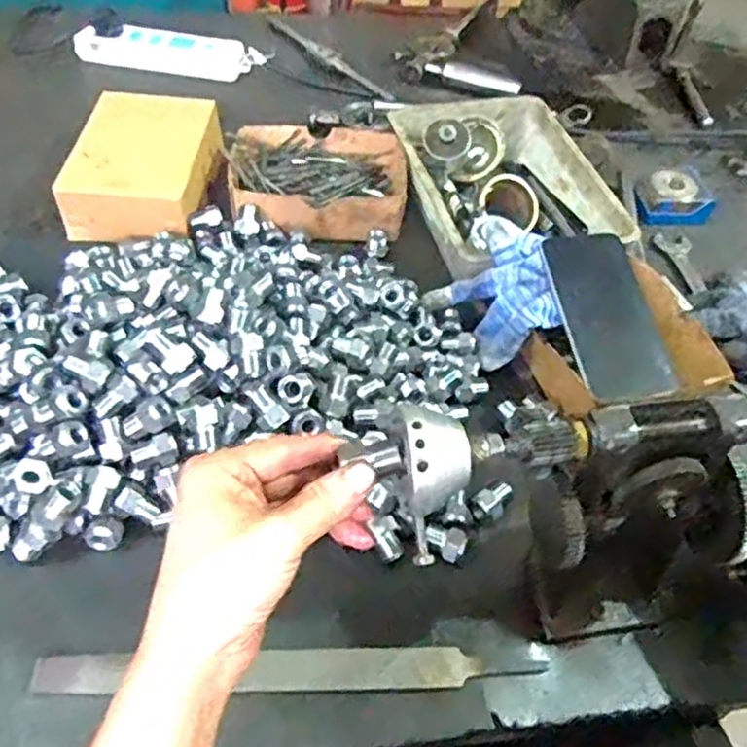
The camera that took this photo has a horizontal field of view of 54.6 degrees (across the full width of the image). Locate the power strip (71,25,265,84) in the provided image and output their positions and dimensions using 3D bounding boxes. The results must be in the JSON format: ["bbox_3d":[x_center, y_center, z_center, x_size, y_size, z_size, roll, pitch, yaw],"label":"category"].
[{"bbox_3d":[-0.255,-0.402,0.908,0.231,0.032,0.054,8,48,1],"label":"power strip"}]

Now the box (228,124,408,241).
[{"bbox_3d":[-0.054,-0.194,0.732,0.170,0.051,0.144,3,48,-4],"label":"box"}]

